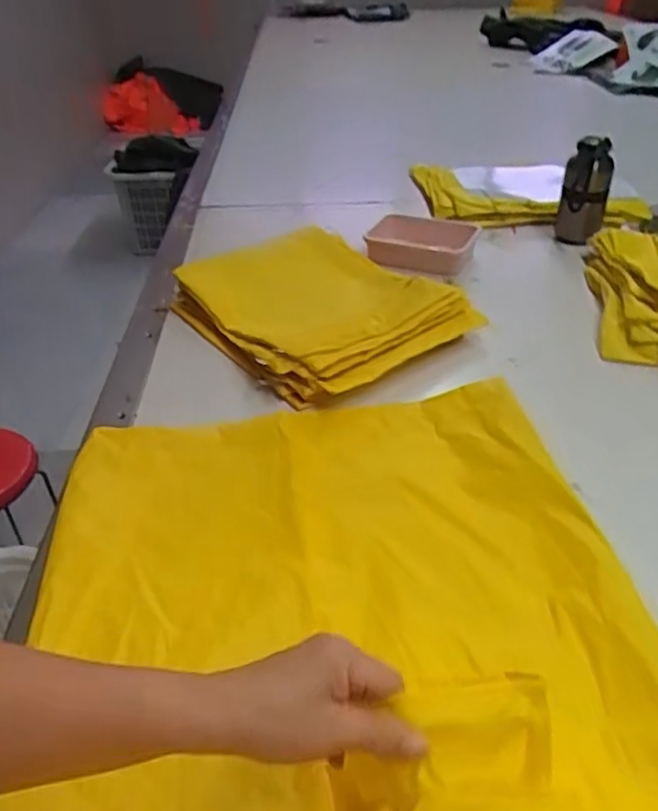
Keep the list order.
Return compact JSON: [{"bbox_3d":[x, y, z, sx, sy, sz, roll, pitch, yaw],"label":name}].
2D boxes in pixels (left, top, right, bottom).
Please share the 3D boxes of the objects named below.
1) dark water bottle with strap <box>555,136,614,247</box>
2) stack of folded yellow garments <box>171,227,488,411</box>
[{"bbox_3d":[0.449,-0.372,1.197,0.081,0.169,0.071,12,38,18],"label":"dark water bottle with strap"},{"bbox_3d":[-0.023,-0.154,0.955,0.299,0.060,0.368,-25,42,-29],"label":"stack of folded yellow garments"}]

